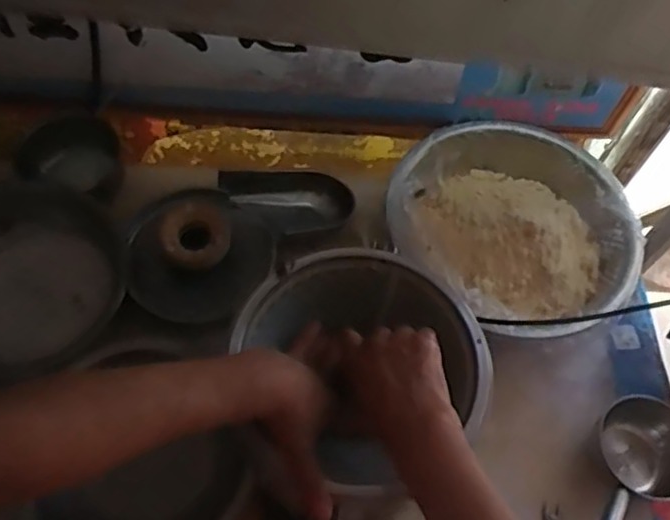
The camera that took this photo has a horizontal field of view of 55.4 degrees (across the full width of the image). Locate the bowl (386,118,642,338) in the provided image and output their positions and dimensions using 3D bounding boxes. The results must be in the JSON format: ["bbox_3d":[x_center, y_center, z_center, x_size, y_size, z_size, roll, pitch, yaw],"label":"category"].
[{"bbox_3d":[0.292,-0.056,1.055,0.378,0.109,0.393,-34,69,-20],"label":"bowl"}]

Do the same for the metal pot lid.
[{"bbox_3d":[-0.208,-0.021,0.983,0.219,0.076,0.229,-7,62,-8],"label":"metal pot lid"}]

